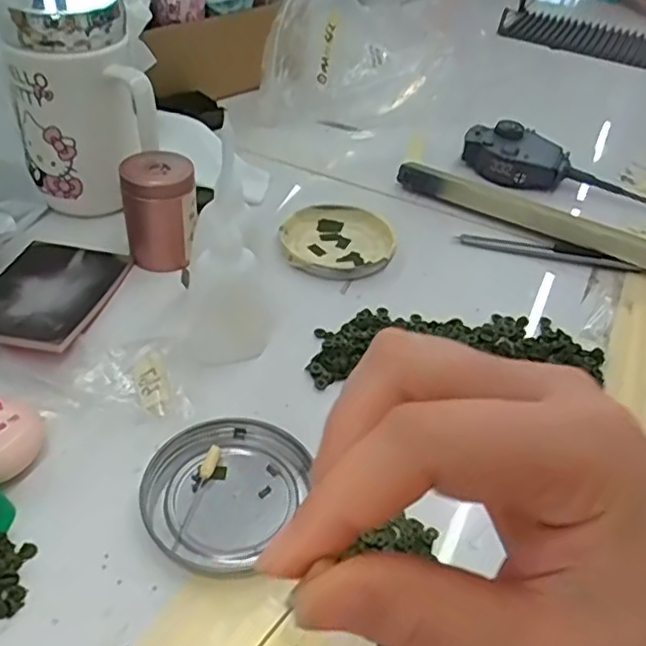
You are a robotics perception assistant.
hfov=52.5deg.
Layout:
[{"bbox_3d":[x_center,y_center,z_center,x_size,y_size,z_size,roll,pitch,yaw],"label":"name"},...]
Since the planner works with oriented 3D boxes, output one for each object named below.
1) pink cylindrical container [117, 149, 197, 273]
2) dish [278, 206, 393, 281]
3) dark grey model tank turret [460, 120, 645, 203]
[{"bbox_3d":[-0.105,-0.073,0.419,0.043,0.061,0.040,4,41,-4],"label":"pink cylindrical container"},{"bbox_3d":[0.010,-0.057,0.461,0.081,0.009,0.078,4,41,-4],"label":"dish"},{"bbox_3d":[0.212,-0.129,0.550,0.188,0.033,0.045,18,43,14],"label":"dark grey model tank turret"}]

